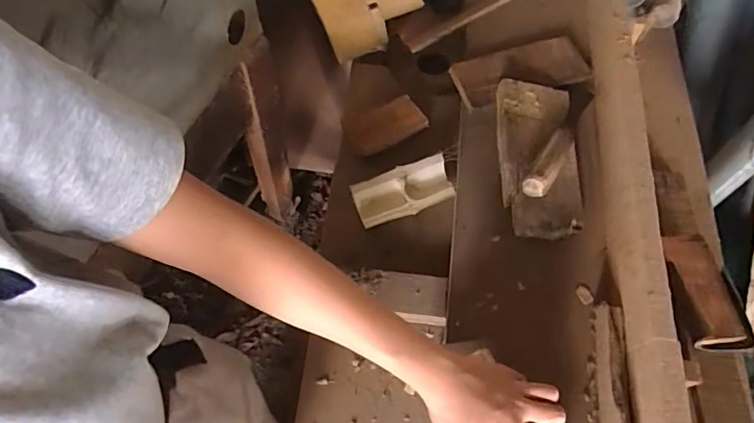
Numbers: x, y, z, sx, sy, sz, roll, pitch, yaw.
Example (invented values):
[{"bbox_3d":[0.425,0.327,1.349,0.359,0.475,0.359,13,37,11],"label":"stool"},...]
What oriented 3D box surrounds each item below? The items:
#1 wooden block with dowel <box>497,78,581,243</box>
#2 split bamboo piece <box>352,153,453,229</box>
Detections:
[{"bbox_3d":[0.204,-0.074,0.617,0.099,0.070,0.222,3,61,1],"label":"wooden block with dowel"},{"bbox_3d":[0.034,-0.025,0.644,0.125,0.026,0.063,-18,82,-3],"label":"split bamboo piece"}]

